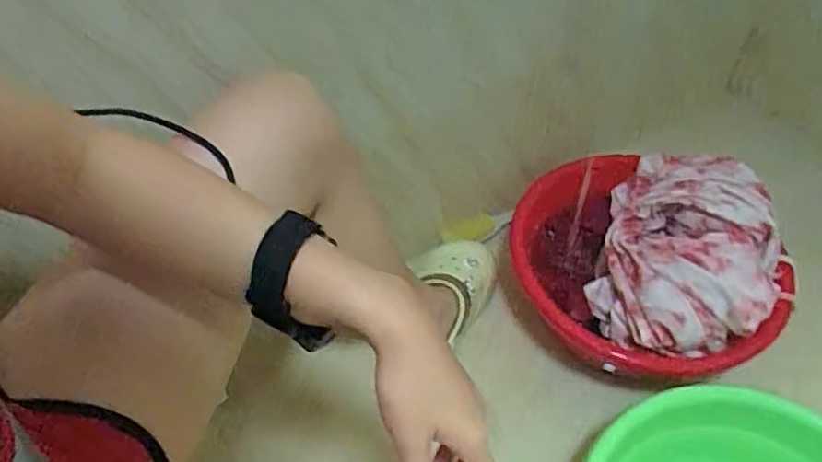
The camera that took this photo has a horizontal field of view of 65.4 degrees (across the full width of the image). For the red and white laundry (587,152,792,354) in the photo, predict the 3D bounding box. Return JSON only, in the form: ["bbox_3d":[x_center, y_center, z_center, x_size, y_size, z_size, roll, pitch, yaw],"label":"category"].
[{"bbox_3d":[0.363,0.026,0.836,0.228,0.154,0.289,27,54,16],"label":"red and white laundry"}]

